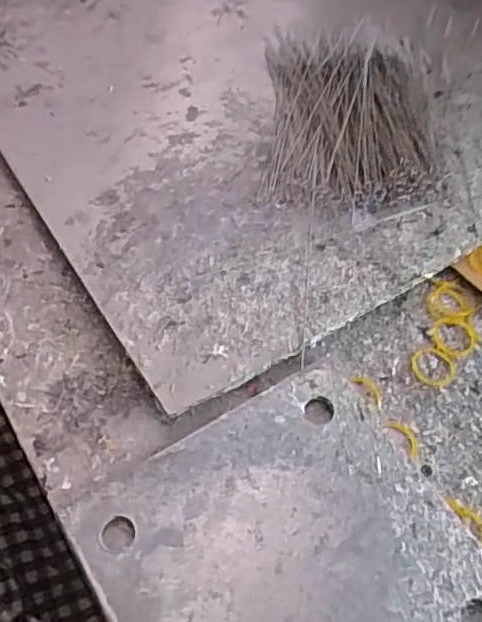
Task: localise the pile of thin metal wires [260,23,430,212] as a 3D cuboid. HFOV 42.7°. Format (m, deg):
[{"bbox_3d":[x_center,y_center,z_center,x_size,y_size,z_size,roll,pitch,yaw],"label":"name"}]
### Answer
[{"bbox_3d":[0.091,-0.165,0.509,0.137,0.023,0.189,4,58,-1],"label":"pile of thin metal wires"}]

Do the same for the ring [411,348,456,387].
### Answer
[{"bbox_3d":[0.130,0.037,0.415,0.030,0.004,0.028,2,58,-2],"label":"ring"}]

